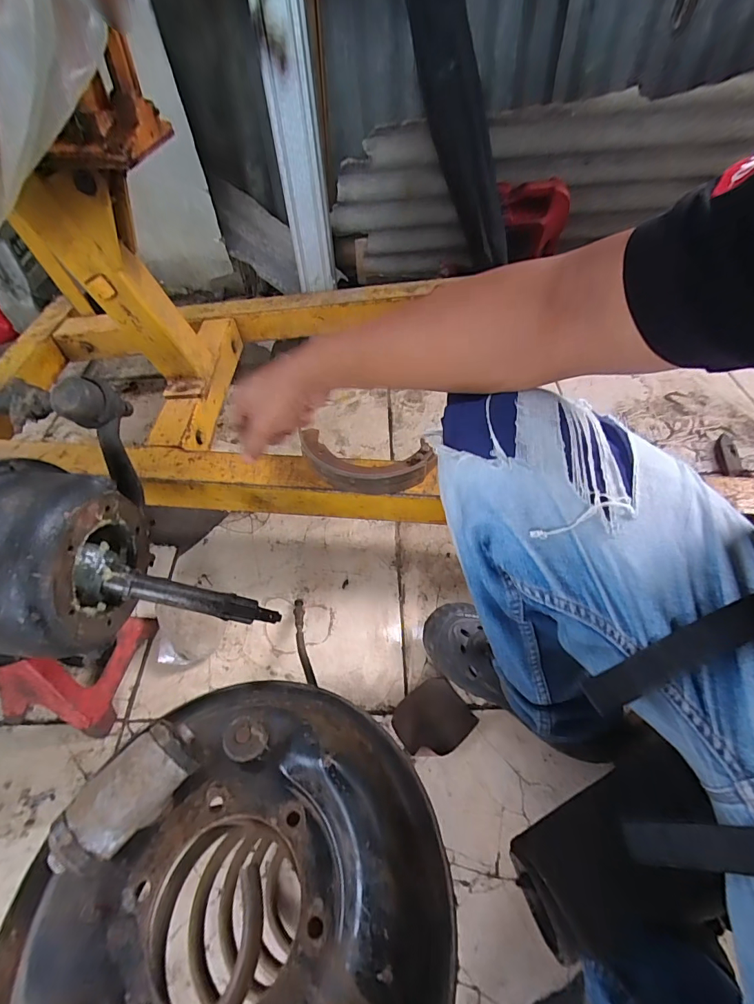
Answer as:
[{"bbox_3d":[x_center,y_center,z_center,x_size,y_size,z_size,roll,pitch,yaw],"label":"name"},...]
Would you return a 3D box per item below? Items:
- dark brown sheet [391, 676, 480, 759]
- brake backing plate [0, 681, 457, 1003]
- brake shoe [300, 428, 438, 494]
[{"bbox_3d":[0.076,0.303,0.594,0.099,0.019,0.088,-29,55,-20],"label":"dark brown sheet"},{"bbox_3d":[-0.095,0.240,0.262,0.273,0.060,0.247,-14,51,-9],"label":"brake backing plate"},{"bbox_3d":[-0.024,-0.069,0.658,0.203,0.042,0.108,3,52,6],"label":"brake shoe"}]

